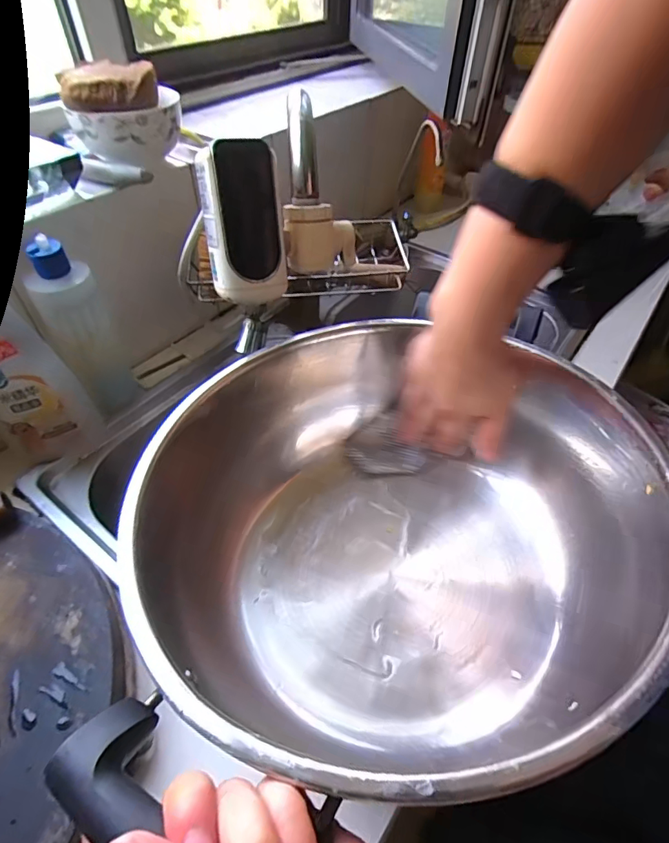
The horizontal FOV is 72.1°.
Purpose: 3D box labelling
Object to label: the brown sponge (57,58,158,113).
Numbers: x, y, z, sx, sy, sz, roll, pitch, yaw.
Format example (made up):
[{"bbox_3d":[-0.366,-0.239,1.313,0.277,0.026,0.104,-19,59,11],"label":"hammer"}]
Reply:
[{"bbox_3d":[-0.242,-0.364,0.495,0.094,0.029,0.079,-11,50,-12],"label":"brown sponge"}]

